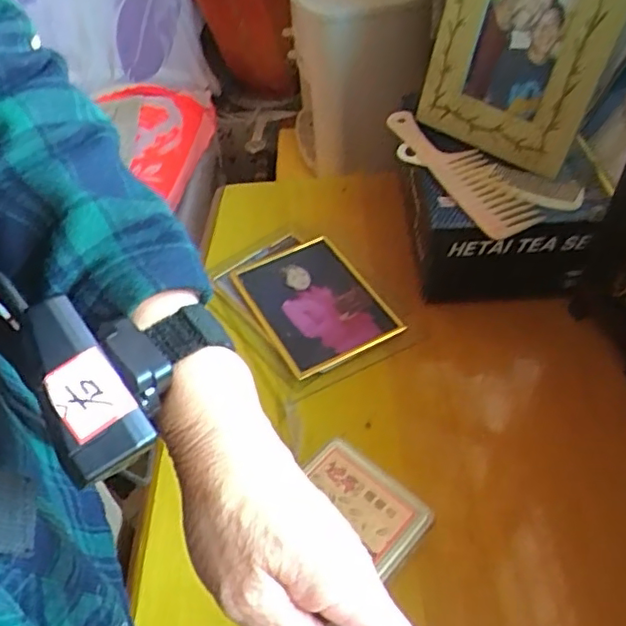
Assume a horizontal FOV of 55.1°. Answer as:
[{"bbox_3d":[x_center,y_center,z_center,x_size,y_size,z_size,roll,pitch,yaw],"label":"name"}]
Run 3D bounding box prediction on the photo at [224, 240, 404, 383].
[{"bbox_3d":[-0.002,-0.015,0.691,0.129,0.015,0.183,-24,51,-16],"label":"photo"}]

